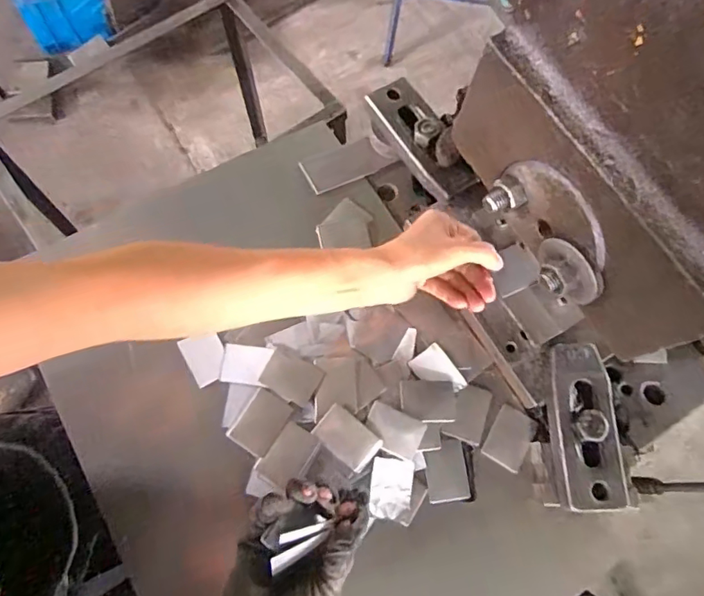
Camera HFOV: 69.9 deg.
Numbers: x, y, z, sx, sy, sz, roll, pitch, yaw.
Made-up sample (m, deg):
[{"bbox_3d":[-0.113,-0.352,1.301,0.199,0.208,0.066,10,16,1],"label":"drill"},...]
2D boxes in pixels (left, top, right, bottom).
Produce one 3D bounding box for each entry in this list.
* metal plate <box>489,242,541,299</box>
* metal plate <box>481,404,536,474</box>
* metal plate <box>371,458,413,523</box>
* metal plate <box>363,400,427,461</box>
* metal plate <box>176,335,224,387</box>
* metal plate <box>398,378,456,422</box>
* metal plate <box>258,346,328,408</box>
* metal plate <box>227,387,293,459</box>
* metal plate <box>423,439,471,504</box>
[{"bbox_3d":[0.132,-0.023,0.415,0.037,0.005,0.035,-28,90,15],"label":"metal plate"},{"bbox_3d":[0.138,0.123,0.440,0.037,0.004,0.047,31,83,4],"label":"metal plate"},{"bbox_3d":[0.033,0.158,0.417,0.032,0.004,0.047,7,71,0],"label":"metal plate"},{"bbox_3d":[0.034,0.112,0.424,0.048,0.009,0.033,25,72,6],"label":"metal plate"},{"bbox_3d":[-0.129,0.053,0.444,0.034,0.004,0.044,-28,74,-5],"label":"metal plate"},{"bbox_3d":[0.065,0.089,0.436,0.048,0.004,0.035,2,67,-11],"label":"metal plate"},{"bbox_3d":[-0.052,0.068,0.435,0.049,0.004,0.035,27,72,7],"label":"metal plate"},{"bbox_3d":[-0.078,0.105,0.424,0.035,0.004,0.048,35,79,9],"label":"metal plate"},{"bbox_3d":[0.080,0.147,0.428,0.035,0.010,0.048,-7,71,-4],"label":"metal plate"}]

